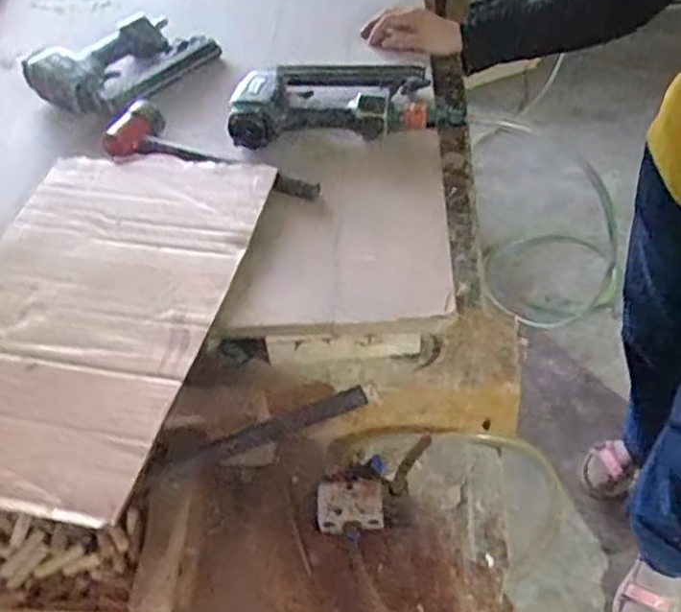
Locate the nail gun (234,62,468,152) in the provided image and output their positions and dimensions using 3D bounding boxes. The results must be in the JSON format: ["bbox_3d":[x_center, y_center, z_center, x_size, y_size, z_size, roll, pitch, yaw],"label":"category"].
[{"bbox_3d":[0.004,-0.264,0.911,0.283,0.081,0.153,-5,47,2],"label":"nail gun"}]

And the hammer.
[{"bbox_3d":[-0.165,-0.181,0.852,0.295,0.036,0.092,23,54,25],"label":"hammer"}]

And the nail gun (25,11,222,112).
[{"bbox_3d":[-0.309,-0.359,1.027,0.171,0.065,0.243,28,57,29],"label":"nail gun"}]

